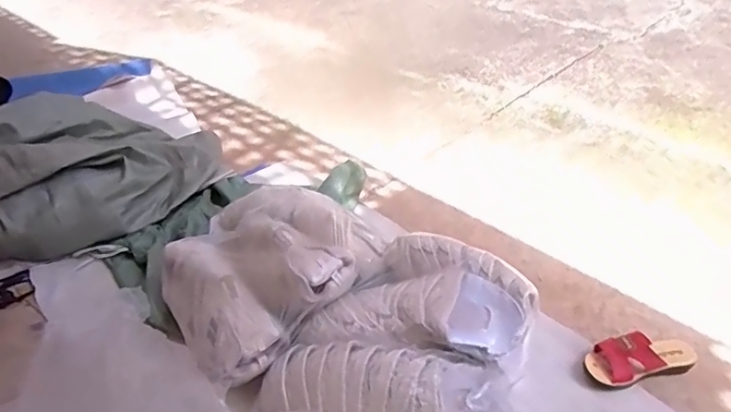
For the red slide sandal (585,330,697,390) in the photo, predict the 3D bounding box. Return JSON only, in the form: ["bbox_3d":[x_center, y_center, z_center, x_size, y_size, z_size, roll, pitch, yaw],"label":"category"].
[{"bbox_3d":[0.541,0.287,1.003,0.225,0.079,0.088,-13,41,-10],"label":"red slide sandal"}]

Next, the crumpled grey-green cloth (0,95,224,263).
[{"bbox_3d":[-0.802,-0.082,1.316,0.830,0.224,0.417,-11,40,-18],"label":"crumpled grey-green cloth"}]

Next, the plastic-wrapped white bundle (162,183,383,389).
[{"bbox_3d":[-0.198,0.106,1.040,0.423,0.112,0.346,-34,49,-31],"label":"plastic-wrapped white bundle"}]

